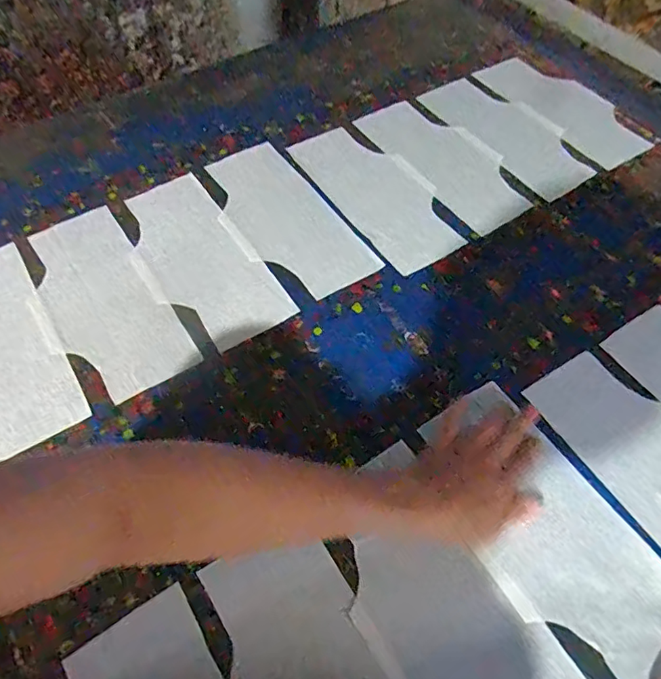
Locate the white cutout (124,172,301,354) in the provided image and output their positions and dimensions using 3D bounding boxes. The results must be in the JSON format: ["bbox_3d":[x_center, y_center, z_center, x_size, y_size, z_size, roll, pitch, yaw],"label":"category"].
[{"bbox_3d":[-0.174,-0.106,0.676,0.137,0.008,0.294,-30,62,-17],"label":"white cutout"}]

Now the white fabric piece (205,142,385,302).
[{"bbox_3d":[-0.067,-0.162,0.704,0.137,0.009,0.280,-29,64,-18],"label":"white fabric piece"}]

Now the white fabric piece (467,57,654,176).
[{"bbox_3d":[0.375,-0.376,0.840,0.139,0.007,0.285,-30,62,-17],"label":"white fabric piece"}]

